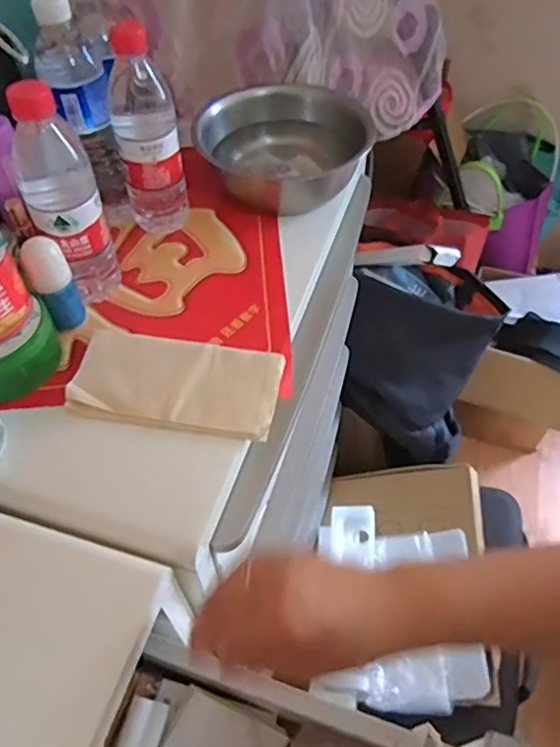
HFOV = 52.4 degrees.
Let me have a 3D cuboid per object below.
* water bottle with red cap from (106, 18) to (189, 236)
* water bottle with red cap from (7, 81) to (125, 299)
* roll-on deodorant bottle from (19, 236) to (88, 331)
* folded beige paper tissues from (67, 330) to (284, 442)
[{"bbox_3d":[-0.133,-0.232,0.574,0.063,0.198,0.052,-10,53,-6],"label":"water bottle with red cap"},{"bbox_3d":[-0.195,-0.157,0.517,0.060,0.203,0.074,-18,54,-12],"label":"water bottle with red cap"},{"bbox_3d":[-0.206,-0.080,0.522,0.035,0.088,0.028,-22,55,-15],"label":"roll-on deodorant bottle"},{"bbox_3d":[-0.090,0.004,0.507,0.174,0.017,0.096,7,53,6],"label":"folded beige paper tissues"}]

